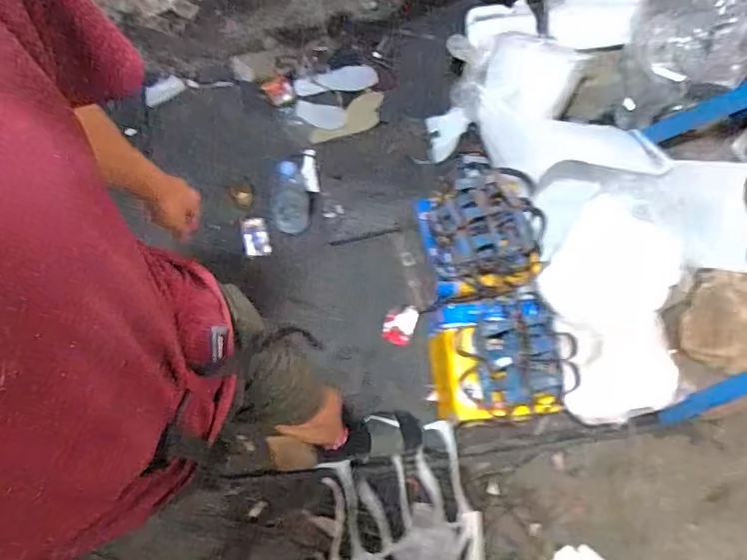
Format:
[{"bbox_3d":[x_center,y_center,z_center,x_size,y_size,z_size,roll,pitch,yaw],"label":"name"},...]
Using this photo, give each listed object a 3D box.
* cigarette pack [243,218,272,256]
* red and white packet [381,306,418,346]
[{"bbox_3d":[-0.318,-0.114,1.502,0.066,0.017,0.102,-12,77,-5],"label":"cigarette pack"},{"bbox_3d":[0.069,0.116,1.462,0.084,0.025,0.106,21,76,3],"label":"red and white packet"}]

